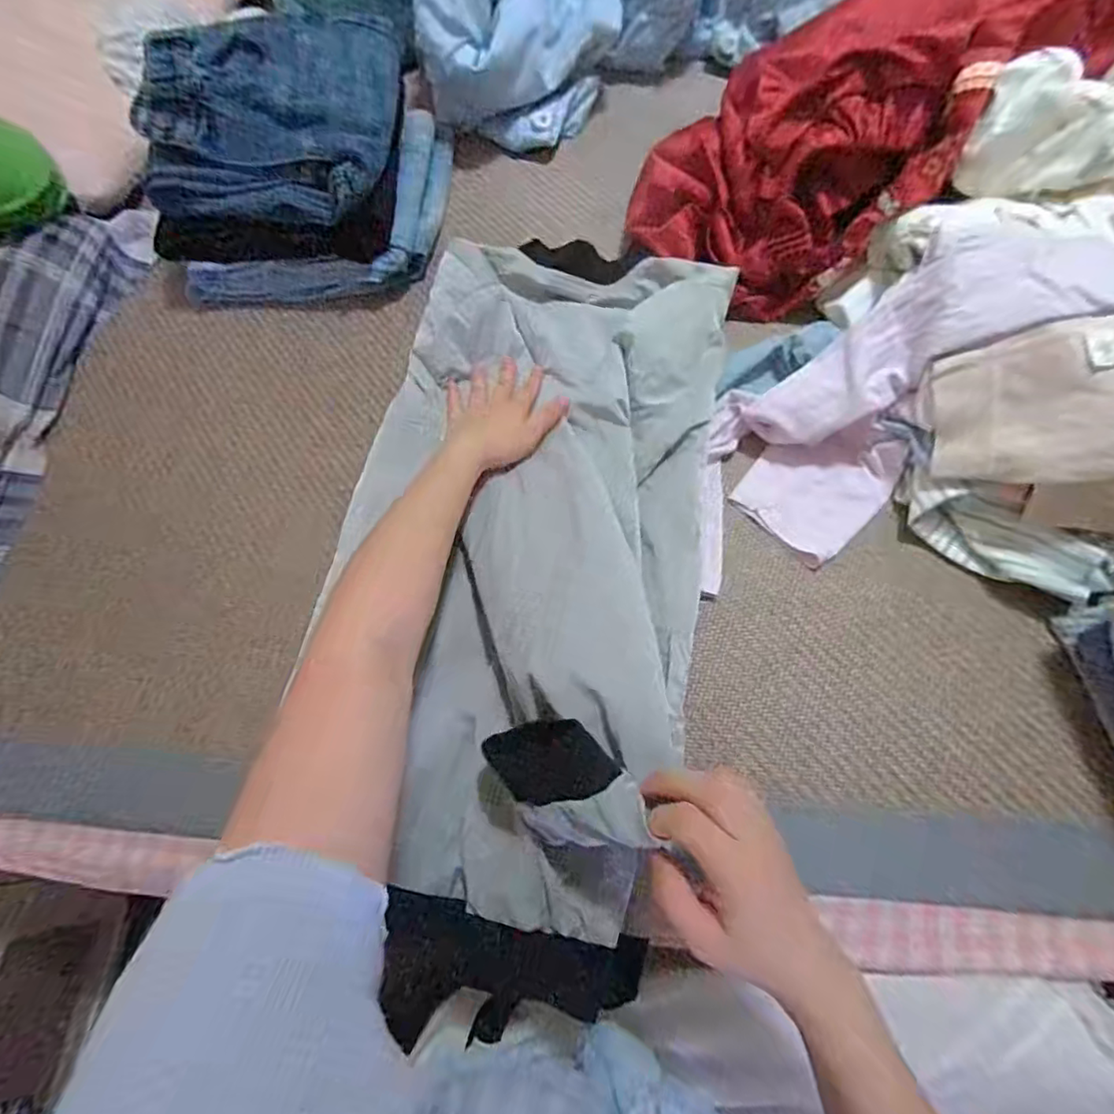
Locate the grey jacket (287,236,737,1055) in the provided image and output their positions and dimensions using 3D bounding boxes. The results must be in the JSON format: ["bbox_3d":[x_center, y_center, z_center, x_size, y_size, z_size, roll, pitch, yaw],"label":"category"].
[{"bbox_3d":[-0.021,-0.031,0.480,0.305,0.117,0.637,4,66,2],"label":"grey jacket"}]

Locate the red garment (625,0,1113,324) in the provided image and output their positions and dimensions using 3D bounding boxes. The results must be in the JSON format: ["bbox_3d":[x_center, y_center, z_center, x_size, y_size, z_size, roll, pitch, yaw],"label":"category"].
[{"bbox_3d":[0.299,-0.432,0.577,0.414,0.203,0.231,-33,69,-9],"label":"red garment"}]

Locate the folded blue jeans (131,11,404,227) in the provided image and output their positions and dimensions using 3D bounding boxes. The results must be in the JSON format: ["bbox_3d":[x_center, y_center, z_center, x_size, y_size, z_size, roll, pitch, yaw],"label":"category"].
[{"bbox_3d":[-0.296,-0.468,0.638,0.250,0.095,0.189,-3,67,4],"label":"folded blue jeans"}]

